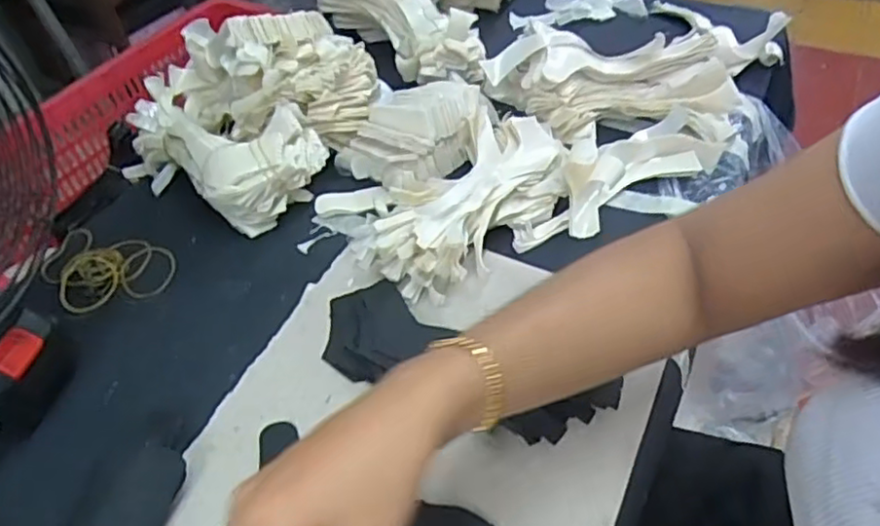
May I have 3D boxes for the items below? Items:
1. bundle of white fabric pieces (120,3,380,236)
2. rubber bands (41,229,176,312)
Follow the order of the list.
[{"bbox_3d":[-0.178,-0.150,0.611,0.193,0.109,0.210,-1,49,1],"label":"bundle of white fabric pieces"},{"bbox_3d":[-0.278,0.007,0.543,0.108,0.007,0.075,6,49,8],"label":"rubber bands"}]

